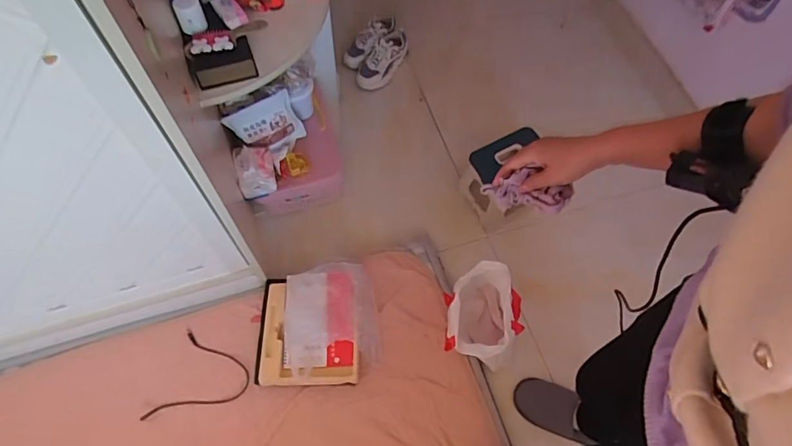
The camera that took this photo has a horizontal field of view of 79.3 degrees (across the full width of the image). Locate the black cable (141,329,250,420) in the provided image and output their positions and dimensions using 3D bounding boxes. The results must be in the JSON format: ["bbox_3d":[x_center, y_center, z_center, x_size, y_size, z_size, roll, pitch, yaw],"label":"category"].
[{"bbox_3d":[-0.486,0.411,1.206,0.206,0.016,0.224,18,64,6],"label":"black cable"}]

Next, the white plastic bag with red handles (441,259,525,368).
[{"bbox_3d":[0.232,0.247,1.268,0.198,0.188,0.245,8,64,1],"label":"white plastic bag with red handles"}]

